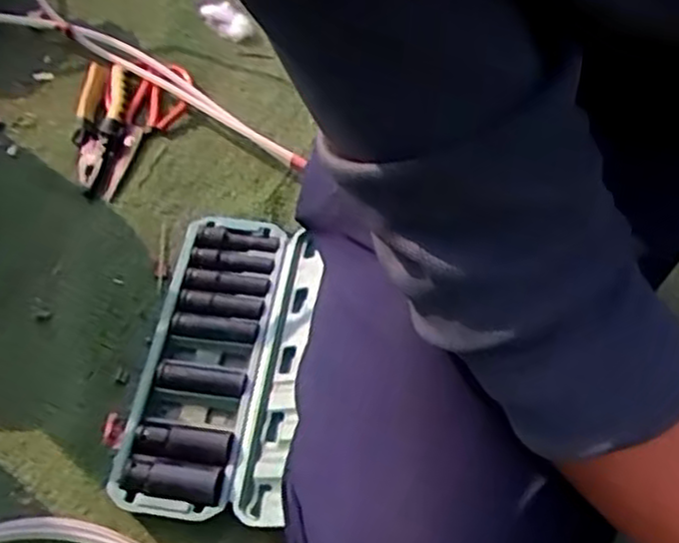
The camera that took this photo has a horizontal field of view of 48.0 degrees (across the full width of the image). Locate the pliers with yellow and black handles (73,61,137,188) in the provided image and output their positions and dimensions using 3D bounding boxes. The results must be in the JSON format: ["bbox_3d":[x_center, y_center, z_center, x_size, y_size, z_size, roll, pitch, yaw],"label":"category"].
[{"bbox_3d":[-0.259,-0.171,0.831,0.060,0.042,0.175,-6,56,1],"label":"pliers with yellow and black handles"}]

